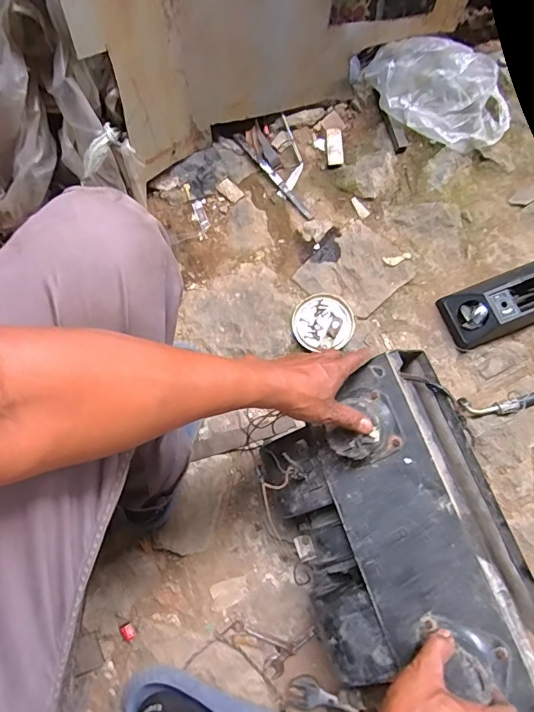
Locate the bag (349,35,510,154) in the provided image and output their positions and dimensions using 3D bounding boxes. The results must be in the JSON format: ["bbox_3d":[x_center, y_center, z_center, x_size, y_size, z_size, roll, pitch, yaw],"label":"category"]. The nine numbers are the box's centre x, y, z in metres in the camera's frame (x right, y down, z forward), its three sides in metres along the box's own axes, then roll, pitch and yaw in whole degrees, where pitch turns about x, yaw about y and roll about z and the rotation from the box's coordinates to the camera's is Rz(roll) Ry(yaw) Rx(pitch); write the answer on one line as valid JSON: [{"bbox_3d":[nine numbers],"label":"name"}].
[{"bbox_3d":[0.318,-0.508,0.848,0.324,0.120,0.148,17,79,2],"label":"bag"}]

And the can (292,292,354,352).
[{"bbox_3d":[0.098,-0.060,0.787,0.104,0.020,0.101,0,78,-1],"label":"can"}]

